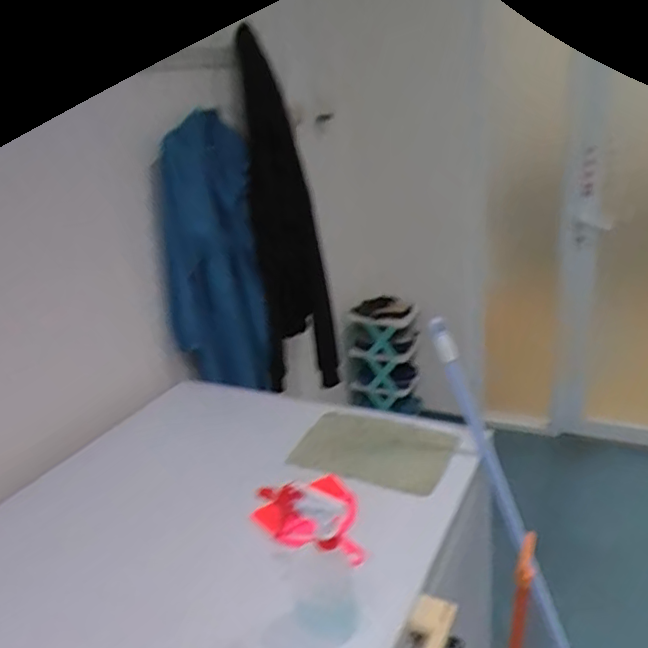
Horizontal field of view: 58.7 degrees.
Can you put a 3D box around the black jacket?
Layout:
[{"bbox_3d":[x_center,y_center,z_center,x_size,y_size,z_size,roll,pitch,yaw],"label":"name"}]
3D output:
[{"bbox_3d":[-0.116,-0.301,1.789,0.208,1.056,0.203,-6,22,1],"label":"black jacket"}]

